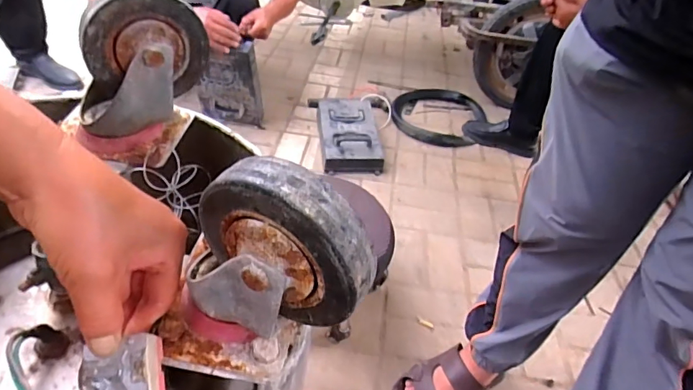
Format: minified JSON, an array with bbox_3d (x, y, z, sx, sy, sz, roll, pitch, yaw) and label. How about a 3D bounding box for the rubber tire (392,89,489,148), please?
[{"bbox_3d":[0.339,-0.302,1.722,0.343,0.046,0.359,20,43,18],"label":"rubber tire"}]

